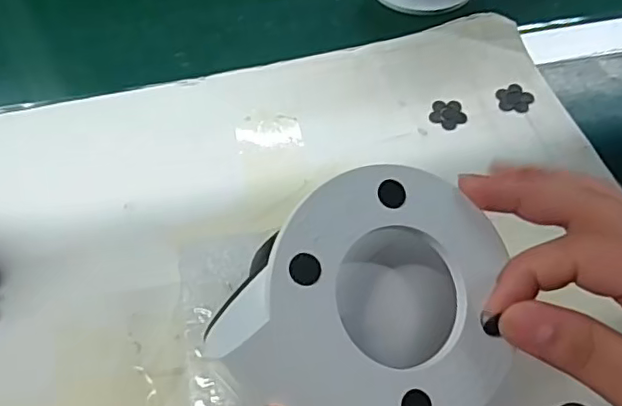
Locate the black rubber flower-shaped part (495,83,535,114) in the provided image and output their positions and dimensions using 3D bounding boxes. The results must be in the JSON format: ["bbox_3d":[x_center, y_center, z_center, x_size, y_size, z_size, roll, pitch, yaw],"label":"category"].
[{"bbox_3d":[0.148,-0.077,0.427,0.025,0.004,0.027,31,60,20],"label":"black rubber flower-shaped part"}]

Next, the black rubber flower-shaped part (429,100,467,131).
[{"bbox_3d":[0.099,-0.065,0.422,0.027,0.004,0.025,0,55,-1],"label":"black rubber flower-shaped part"}]

